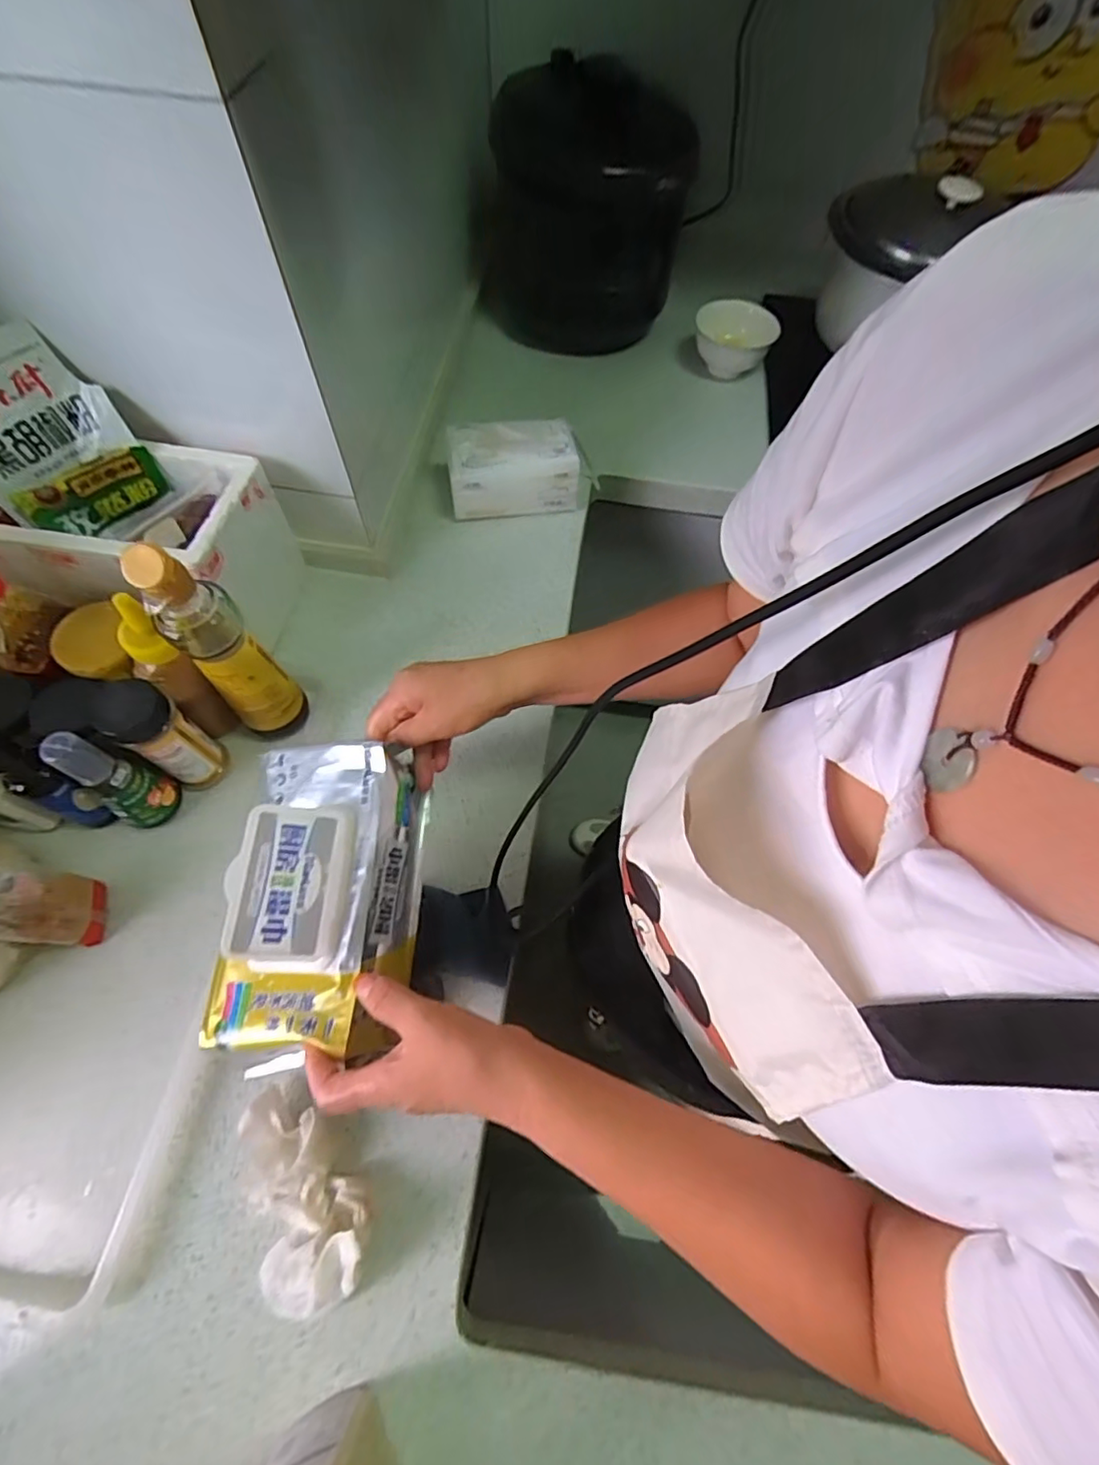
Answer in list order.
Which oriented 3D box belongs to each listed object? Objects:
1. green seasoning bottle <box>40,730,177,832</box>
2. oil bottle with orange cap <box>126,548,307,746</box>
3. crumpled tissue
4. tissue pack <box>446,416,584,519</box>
[{"bbox_3d":[-0.390,0.043,0.510,0.056,0.143,0.047,18,64,5],"label":"green seasoning bottle"},{"bbox_3d":[-0.281,-0.068,0.513,0.063,0.247,0.053,-38,72,-19],"label":"oil bottle with orange cap"},{"bbox_3d":[-0.181,0.340,0.431,0.086,0.049,0.146,-18,66,-12],"label":"crumpled tissue"},{"bbox_3d":[-0.048,-0.333,0.746,0.158,0.095,0.075,-9,65,-8],"label":"tissue pack"}]

